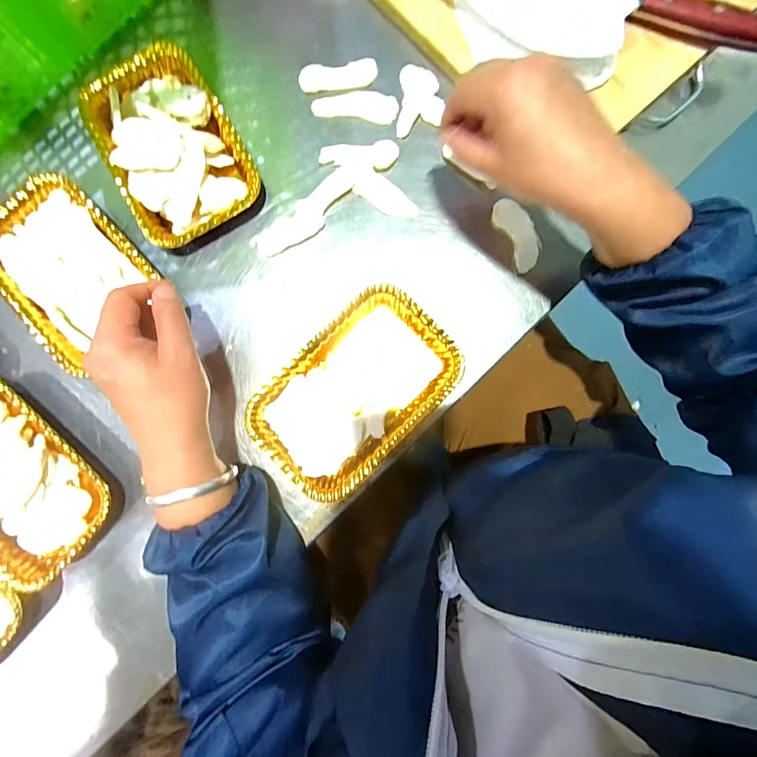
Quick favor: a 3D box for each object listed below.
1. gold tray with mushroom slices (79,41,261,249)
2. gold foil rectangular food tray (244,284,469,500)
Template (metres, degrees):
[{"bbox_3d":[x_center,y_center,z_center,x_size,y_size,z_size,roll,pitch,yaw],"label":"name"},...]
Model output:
[{"bbox_3d":[-0.203,-0.227,0.354,0.121,0.031,0.190,-30,86,-1],"label":"gold tray with mushroom slices"},{"bbox_3d":[-0.019,0.014,0.337,0.186,0.022,0.122,-43,86,-2],"label":"gold foil rectangular food tray"}]

